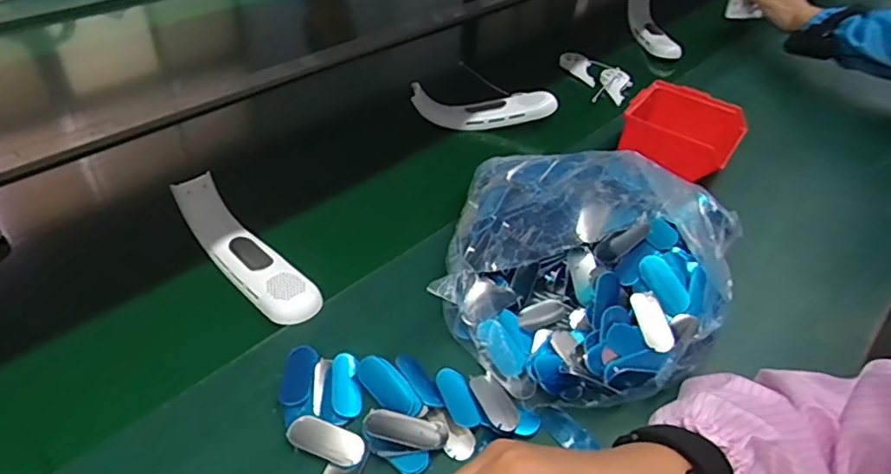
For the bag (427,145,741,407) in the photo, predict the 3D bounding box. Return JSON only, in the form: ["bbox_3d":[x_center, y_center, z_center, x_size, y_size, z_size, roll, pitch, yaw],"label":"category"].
[{"bbox_3d":[0.131,0.016,0.547,0.265,0.097,0.270,17,43,14],"label":"bag"}]

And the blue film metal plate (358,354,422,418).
[{"bbox_3d":[-0.046,0.122,0.475,0.028,0.005,0.062,-43,66,-13],"label":"blue film metal plate"}]

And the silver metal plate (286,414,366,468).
[{"bbox_3d":[-0.089,0.152,0.440,0.058,0.005,0.026,16,43,12],"label":"silver metal plate"}]

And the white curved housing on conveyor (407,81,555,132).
[{"bbox_3d":[0.054,-0.186,0.829,0.198,0.048,0.053,1,42,-4],"label":"white curved housing on conveyor"}]

